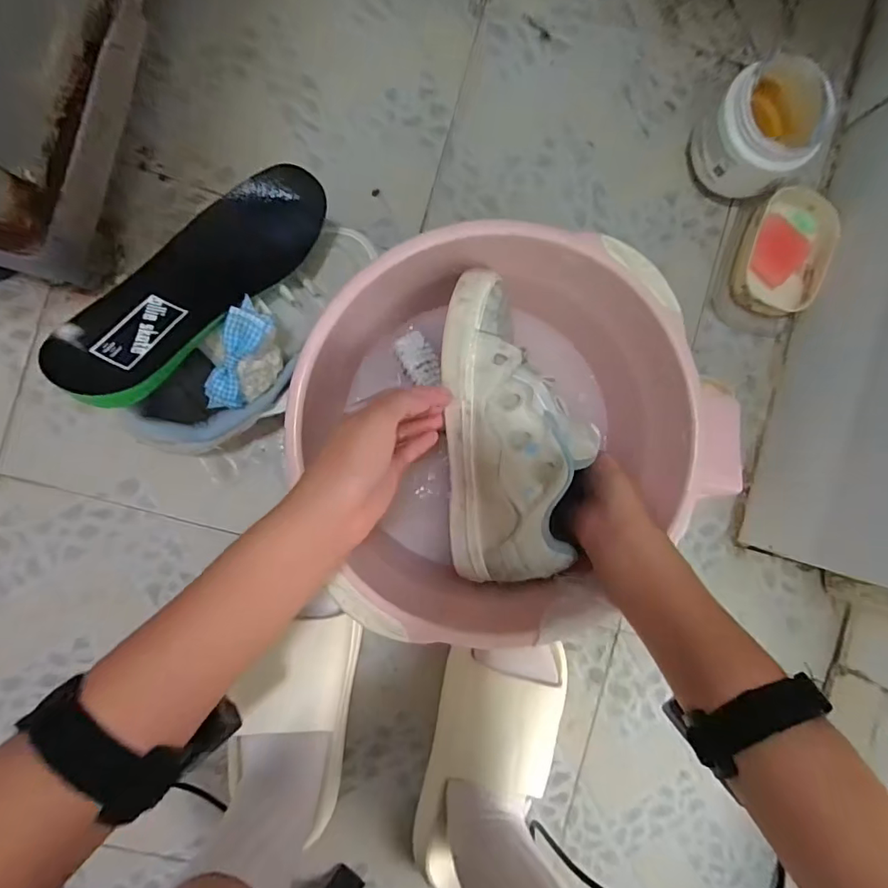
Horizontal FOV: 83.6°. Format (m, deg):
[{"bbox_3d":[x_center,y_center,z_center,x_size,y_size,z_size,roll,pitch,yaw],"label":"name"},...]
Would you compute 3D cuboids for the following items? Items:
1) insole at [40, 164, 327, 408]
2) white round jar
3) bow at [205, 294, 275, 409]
[{"bbox_3d":[-0.171,-0.118,0.348,0.074,0.033,0.224,35,63,-6],"label":"insole"},{"bbox_3d":[0.294,-0.293,0.476,0.093,0.092,0.093,0,90,-7],"label":"white round jar"},{"bbox_3d":[-0.147,-0.060,0.353,0.027,0.015,0.080,24,105,-6],"label":"bow"}]

